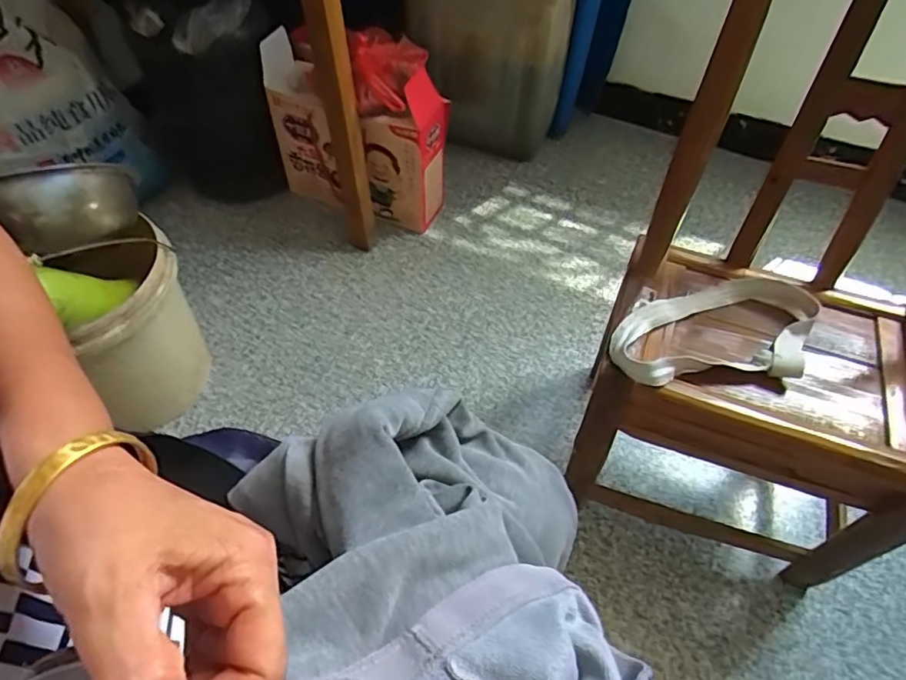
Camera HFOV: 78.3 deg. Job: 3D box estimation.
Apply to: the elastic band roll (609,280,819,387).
[{"bbox_3d":[0.296,-0.014,0.631,0.260,0.042,0.141,-3,53,-6],"label":"elastic band roll"}]

